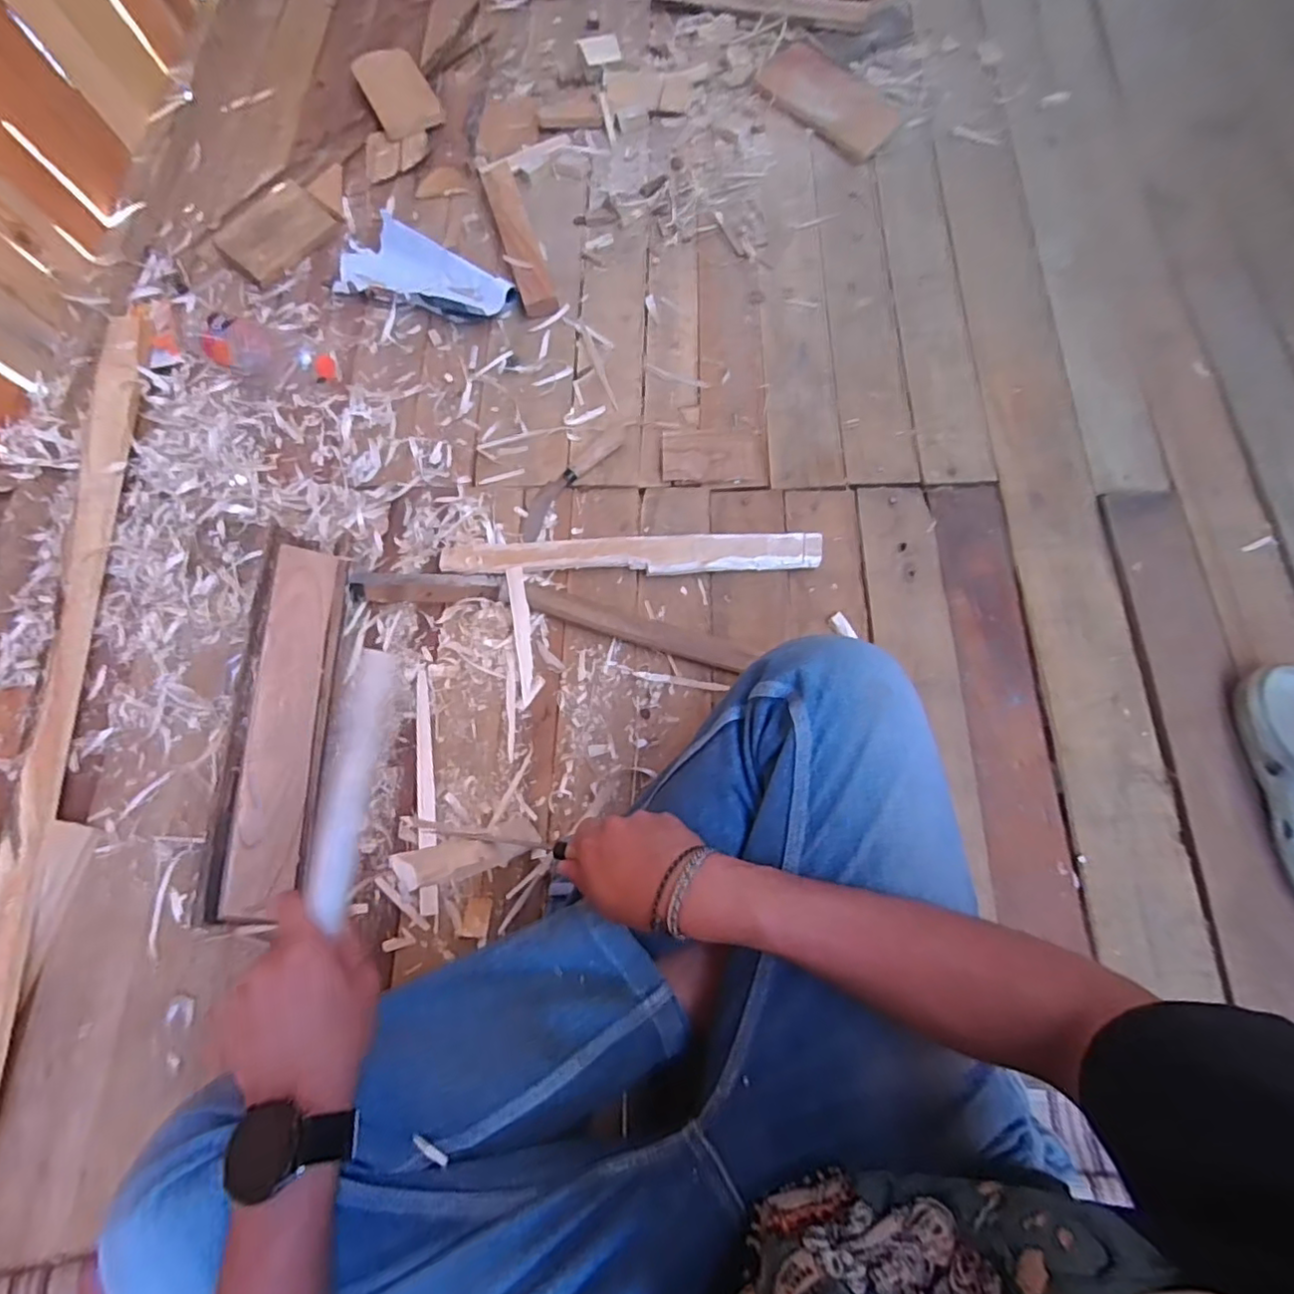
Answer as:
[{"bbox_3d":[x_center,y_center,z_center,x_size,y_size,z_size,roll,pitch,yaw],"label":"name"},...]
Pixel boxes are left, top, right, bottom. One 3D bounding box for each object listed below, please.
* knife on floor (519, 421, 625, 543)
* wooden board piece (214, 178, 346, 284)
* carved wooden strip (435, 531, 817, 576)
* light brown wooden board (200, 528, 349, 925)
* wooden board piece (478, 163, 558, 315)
[{"bbox_3d":[-0.096,-0.211,0.792,0.042,0.013,0.191,36,76,12],"label":"knife on floor"},{"bbox_3d":[-0.540,-0.605,0.921,0.085,0.022,0.155,44,80,-17],"label":"wooden board piece"},{"bbox_3d":[-0.018,-0.108,0.746,0.440,0.025,0.048,-1,72,2],"label":"carved wooden strip"},{"bbox_3d":[-0.381,0.064,0.663,0.087,0.032,0.405,10,71,-31],"label":"light brown wooden board"},{"bbox_3d":[-0.187,-0.600,0.914,0.050,0.026,0.297,-17,72,-4],"label":"wooden board piece"}]

